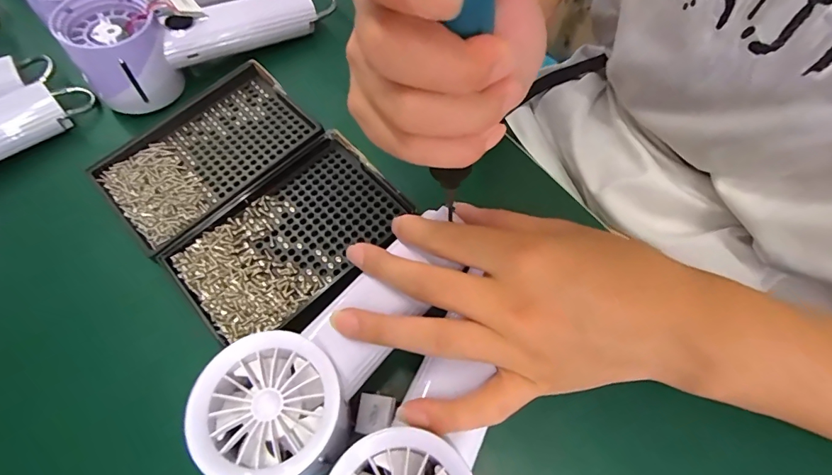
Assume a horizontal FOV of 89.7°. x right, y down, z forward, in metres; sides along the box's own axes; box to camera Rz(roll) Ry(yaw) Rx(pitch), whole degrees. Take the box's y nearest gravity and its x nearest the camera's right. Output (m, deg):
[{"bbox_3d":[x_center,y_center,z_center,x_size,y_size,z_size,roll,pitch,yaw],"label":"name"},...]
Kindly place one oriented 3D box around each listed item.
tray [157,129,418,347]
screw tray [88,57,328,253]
[{"bbox_3d":[-0.077,-0.001,0.261,0.136,0.014,0.090,-40,70,-15],"label":"tray"},{"bbox_3d":[-0.142,-0.059,0.288,0.136,0.010,0.093,-41,70,-15],"label":"screw tray"}]

